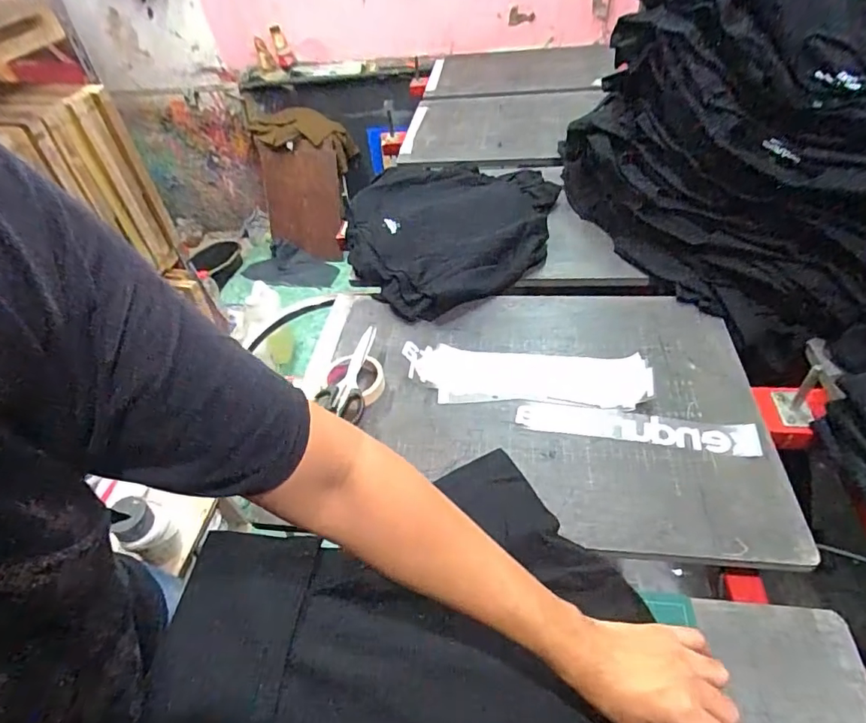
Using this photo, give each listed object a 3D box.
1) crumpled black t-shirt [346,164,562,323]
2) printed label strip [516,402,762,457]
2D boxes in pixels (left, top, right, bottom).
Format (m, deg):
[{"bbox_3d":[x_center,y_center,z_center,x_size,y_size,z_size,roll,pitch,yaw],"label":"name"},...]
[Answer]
[{"bbox_3d":[0.010,-0.282,1.044,0.446,0.045,0.540,9,48,15],"label":"crumpled black t-shirt"},{"bbox_3d":[0.264,0.087,0.671,0.296,0.006,0.046,6,53,13],"label":"printed label strip"}]

